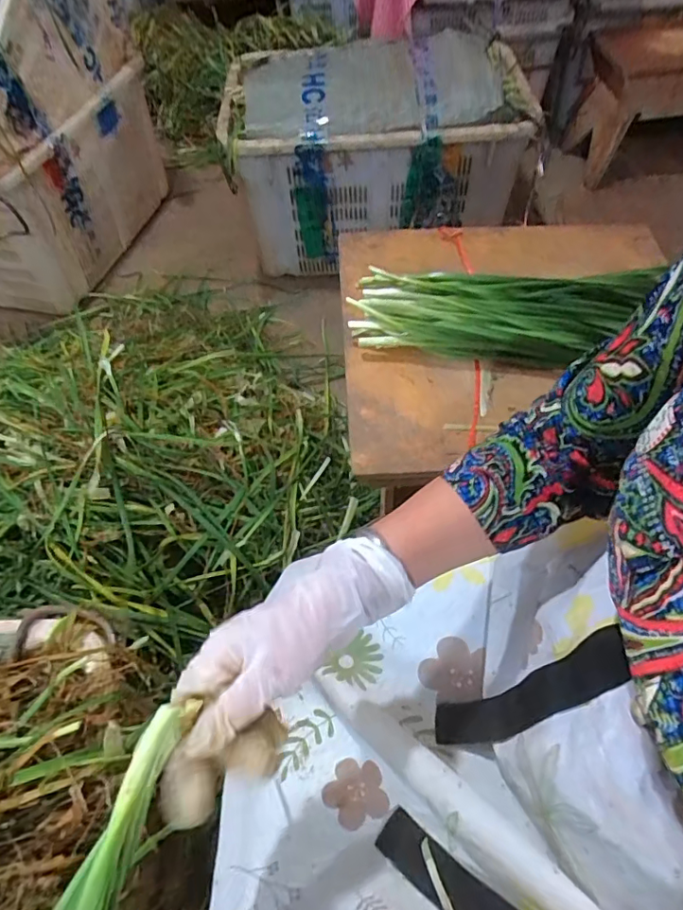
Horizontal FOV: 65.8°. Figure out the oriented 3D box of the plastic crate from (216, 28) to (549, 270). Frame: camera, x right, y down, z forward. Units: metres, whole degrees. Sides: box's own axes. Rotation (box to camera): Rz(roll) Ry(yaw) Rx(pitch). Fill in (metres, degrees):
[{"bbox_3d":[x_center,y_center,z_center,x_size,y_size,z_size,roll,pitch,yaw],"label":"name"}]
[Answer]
[{"bbox_3d":[0.069,-0.693,1.209,0.619,0.350,0.407,-8,56,-2],"label":"plastic crate"}]

